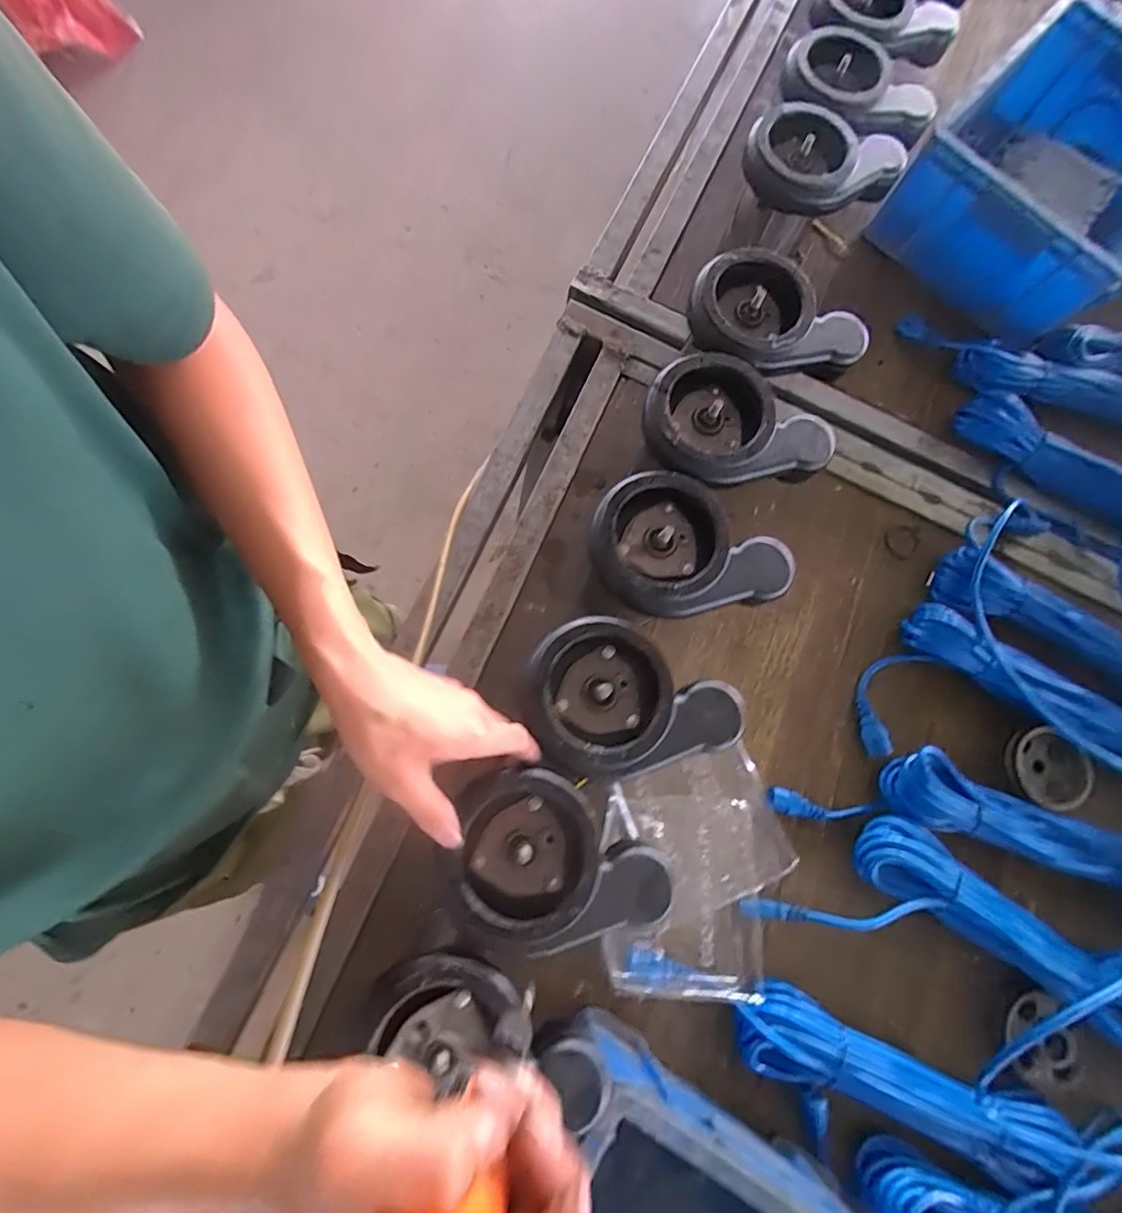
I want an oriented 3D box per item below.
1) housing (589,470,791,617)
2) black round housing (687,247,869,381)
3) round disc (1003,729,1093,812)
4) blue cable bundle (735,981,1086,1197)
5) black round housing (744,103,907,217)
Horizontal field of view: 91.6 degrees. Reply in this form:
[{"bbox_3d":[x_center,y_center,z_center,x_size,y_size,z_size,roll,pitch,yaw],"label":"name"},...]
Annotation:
[{"bbox_3d":[0.108,-0.047,0.459,0.164,0.041,0.115,13,75,-4],"label":"housing"},{"bbox_3d":[0.202,-0.281,0.525,0.158,0.044,0.120,-9,77,-9],"label":"black round housing"},{"bbox_3d":[0.550,0.184,0.617,0.086,0.010,0.072,41,103,15],"label":"round disc"},{"bbox_3d":[0.319,0.455,0.519,0.343,0.040,0.081,25,75,-1],"label":"blue cable bundle"},{"bbox_3d":[0.275,-0.471,0.579,0.154,0.048,0.123,34,75,2],"label":"black round housing"}]

